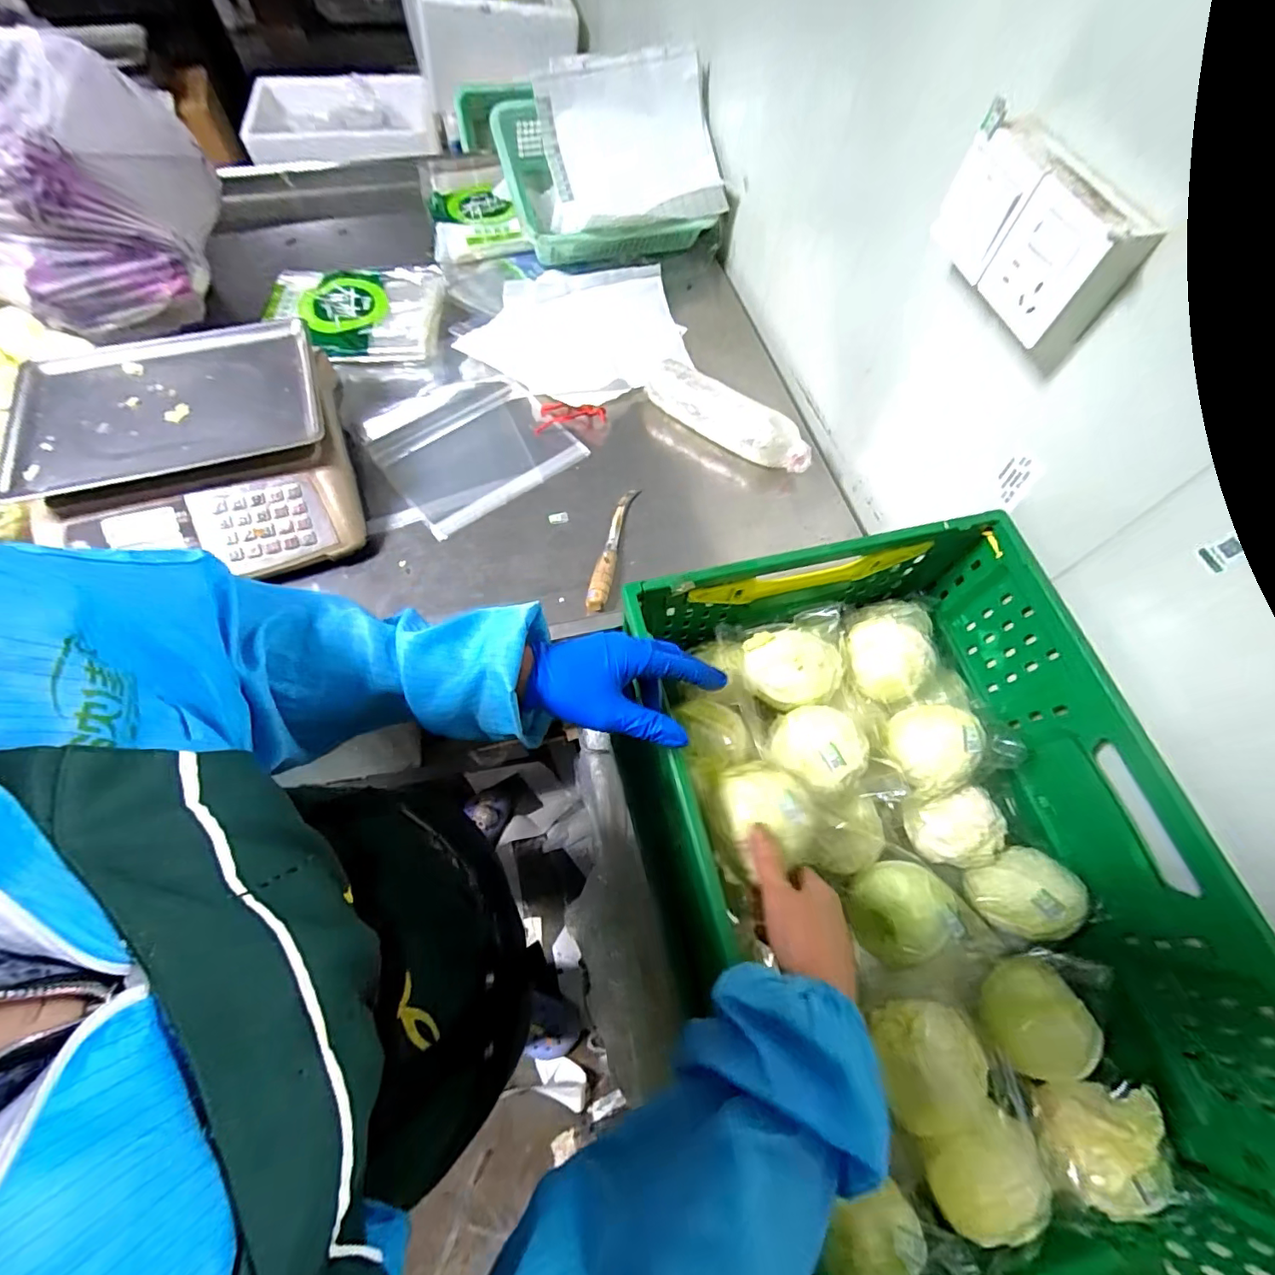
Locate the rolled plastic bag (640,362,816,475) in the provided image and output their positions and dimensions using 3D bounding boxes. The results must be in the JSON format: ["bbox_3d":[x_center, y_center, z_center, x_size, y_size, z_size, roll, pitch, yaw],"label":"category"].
[{"bbox_3d":[0.125,-0.304,0.773,0.259,0.067,0.057,34,67,13],"label":"rolled plastic bag"}]

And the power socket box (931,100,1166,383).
[{"bbox_3d":[0.319,-0.331,0.459,0.042,0.104,0.175,-18,66,-11],"label":"power socket box"}]

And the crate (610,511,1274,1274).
[{"bbox_3d":[0.257,0.211,0.496,0.418,0.191,0.602,-12,65,-8],"label":"crate"}]

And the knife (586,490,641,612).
[{"bbox_3d":[-0.032,-0.118,0.702,0.025,0.028,0.197,12,64,3],"label":"knife"}]

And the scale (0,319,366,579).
[{"bbox_3d":[-0.570,-0.235,0.698,0.356,0.094,0.345,-13,66,-9],"label":"scale"}]

